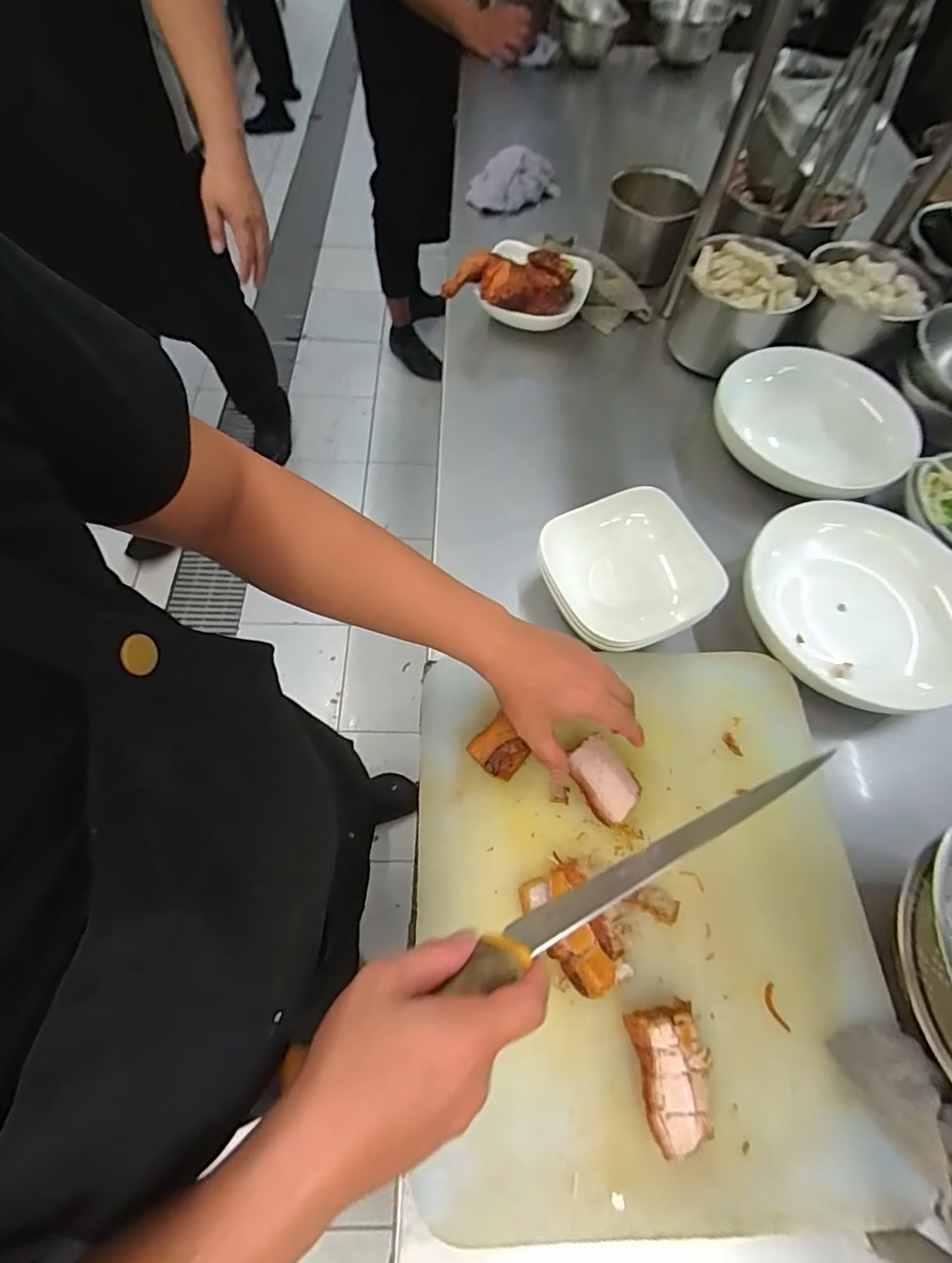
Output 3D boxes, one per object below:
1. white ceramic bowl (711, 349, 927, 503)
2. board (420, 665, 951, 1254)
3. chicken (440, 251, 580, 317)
[{"bbox_3d":[0.404,-0.248,0.668,0.216,0.074,0.223,1,64,-2],"label":"white ceramic bowl"},{"bbox_3d":[0.124,0.196,0.408,0.334,0.035,0.384,0,64,-3],"label":"board"},{"bbox_3d":[0.053,-0.460,0.707,0.189,0.045,0.079,-12,65,-22],"label":"chicken"}]

